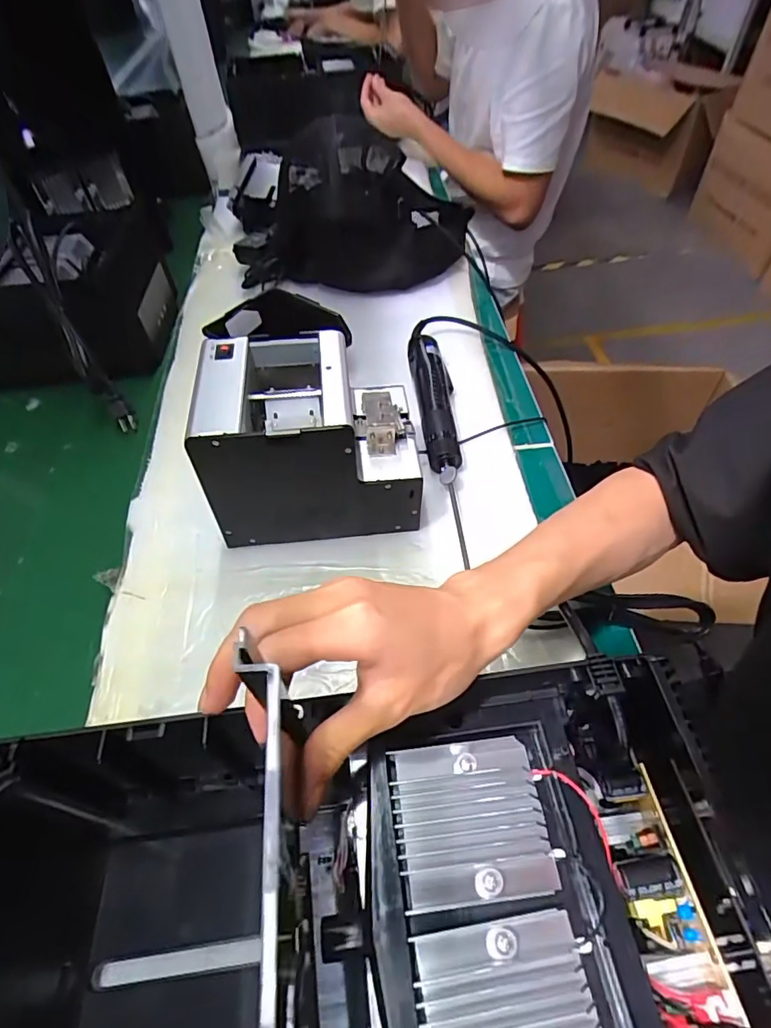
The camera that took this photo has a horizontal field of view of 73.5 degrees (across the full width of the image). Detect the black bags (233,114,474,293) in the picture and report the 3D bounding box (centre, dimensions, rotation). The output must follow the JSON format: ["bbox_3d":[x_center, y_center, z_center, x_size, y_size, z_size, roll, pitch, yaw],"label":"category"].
[{"bbox_3d":[-0.064,-0.432,0.750,0.355,0.150,0.196,6,50,7],"label":"black bags"}]

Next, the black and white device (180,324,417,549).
[{"bbox_3d":[-0.064,-0.066,0.468,0.172,0.146,0.126,-5,50,-2],"label":"black and white device"}]

